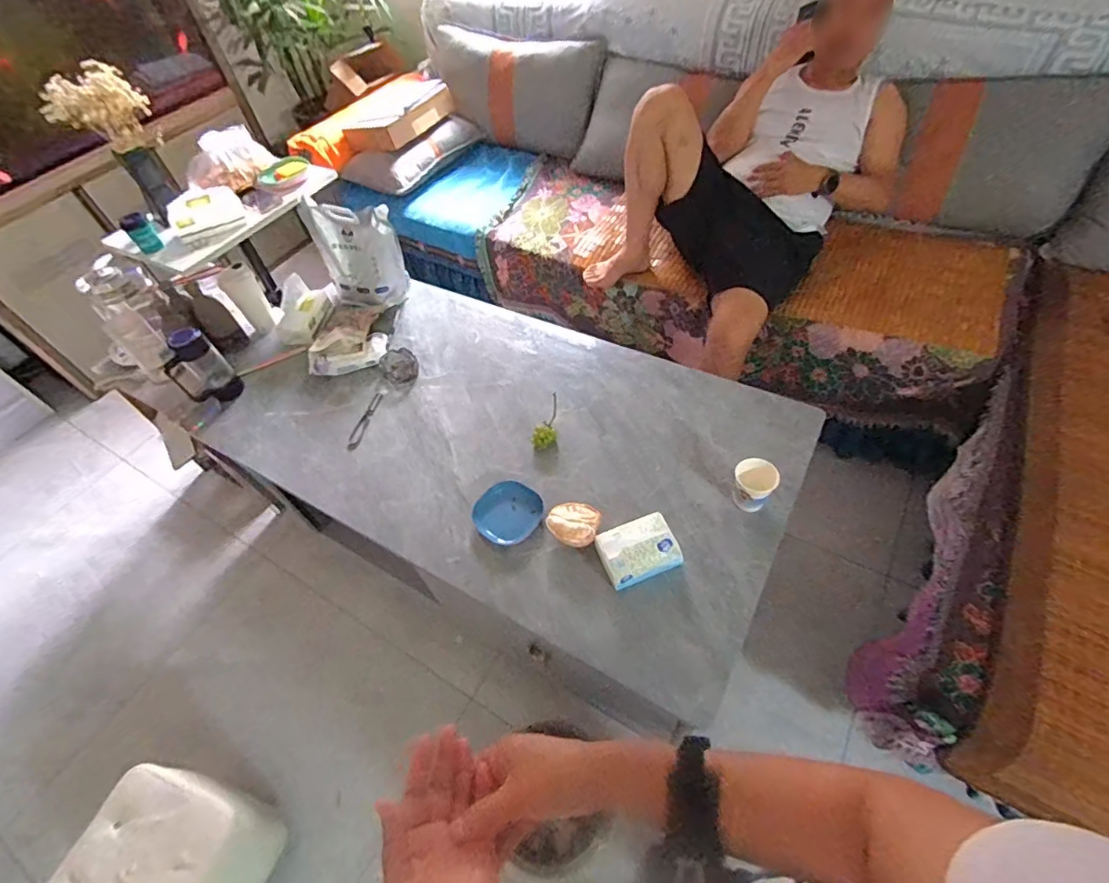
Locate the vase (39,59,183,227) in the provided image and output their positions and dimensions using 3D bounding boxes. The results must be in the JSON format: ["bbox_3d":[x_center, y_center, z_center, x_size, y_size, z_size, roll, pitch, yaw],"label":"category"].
[{"bbox_3d":[-0.991,-0.677,1.218,0.138,0.287,0.183,23,59,22],"label":"vase"}]

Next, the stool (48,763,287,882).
[{"bbox_3d":[-0.747,0.832,1.021,0.279,0.231,0.305,12,56,15],"label":"stool"}]

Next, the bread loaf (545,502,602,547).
[{"bbox_3d":[0.035,0.157,0.987,0.097,0.059,0.101,-2,50,3],"label":"bread loaf"}]

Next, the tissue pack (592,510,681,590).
[{"bbox_3d":[0.148,0.193,0.930,0.132,0.057,0.100,-19,54,-8],"label":"tissue pack"}]

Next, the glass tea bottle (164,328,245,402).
[{"bbox_3d":[-0.848,-0.169,1.253,0.122,0.186,0.092,-38,58,-20],"label":"glass tea bottle"}]

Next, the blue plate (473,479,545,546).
[{"bbox_3d":[-0.094,0.141,1.036,0.131,0.029,0.129,27,61,24],"label":"blue plate"}]

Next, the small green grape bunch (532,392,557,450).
[{"bbox_3d":[-0.019,-0.042,1.145,0.051,0.046,0.142,0,53,6],"label":"small green grape bunch"}]

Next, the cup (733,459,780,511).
[{"bbox_3d":[0.365,0.087,0.969,0.072,0.096,0.067,-3,53,4],"label":"cup"}]

